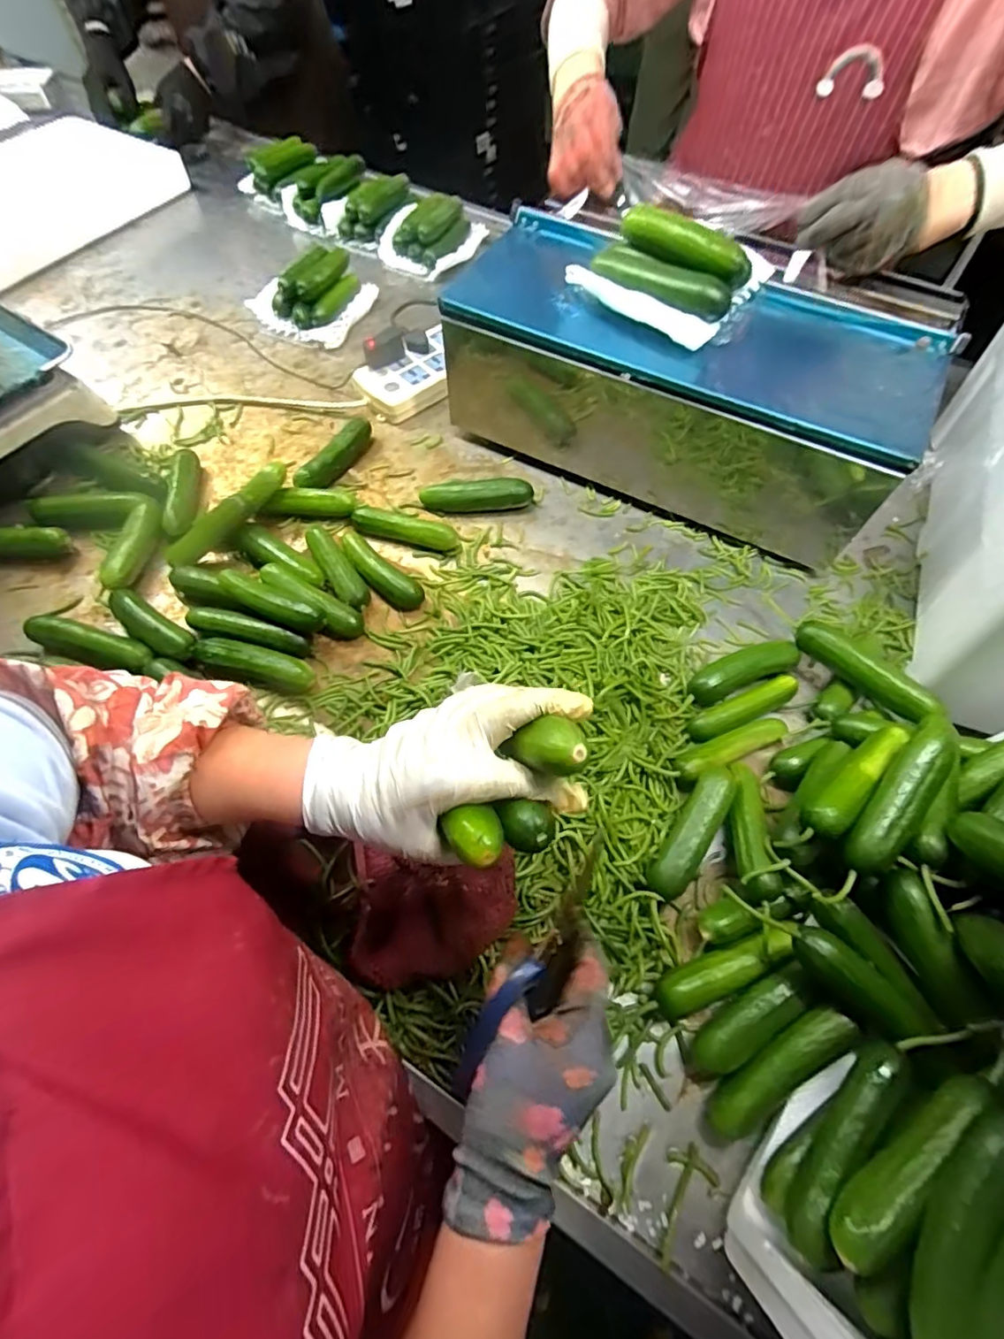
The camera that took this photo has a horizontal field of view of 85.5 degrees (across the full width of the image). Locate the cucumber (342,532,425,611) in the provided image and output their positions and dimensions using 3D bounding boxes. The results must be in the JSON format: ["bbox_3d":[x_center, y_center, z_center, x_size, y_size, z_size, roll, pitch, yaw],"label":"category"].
[{"bbox_3d":[-0.136,-0.109,0.600,0.121,0.025,0.037,39,69,17],"label":"cucumber"}]

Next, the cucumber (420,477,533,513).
[{"bbox_3d":[-0.030,-0.210,0.656,0.131,0.033,0.031,-5,63,-4],"label":"cucumber"}]

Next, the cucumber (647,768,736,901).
[{"bbox_3d":[0.162,0.137,0.460,0.030,0.043,0.121,31,67,14],"label":"cucumber"}]

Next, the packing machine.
[{"bbox_3d":[0.176,-0.352,0.643,0.549,0.184,0.242,24,65,10],"label":"packing machine"}]

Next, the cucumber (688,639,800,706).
[{"bbox_3d":[0.240,0.002,0.540,0.119,0.038,0.035,-23,66,-12],"label":"cucumber"}]

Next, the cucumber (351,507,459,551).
[{"bbox_3d":[-0.111,-0.160,0.623,0.121,0.028,0.025,15,64,6],"label":"cucumber"}]

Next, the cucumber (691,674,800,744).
[{"bbox_3d":[0.233,0.040,0.525,0.116,0.023,0.024,-22,66,-12],"label":"cucumber"}]

